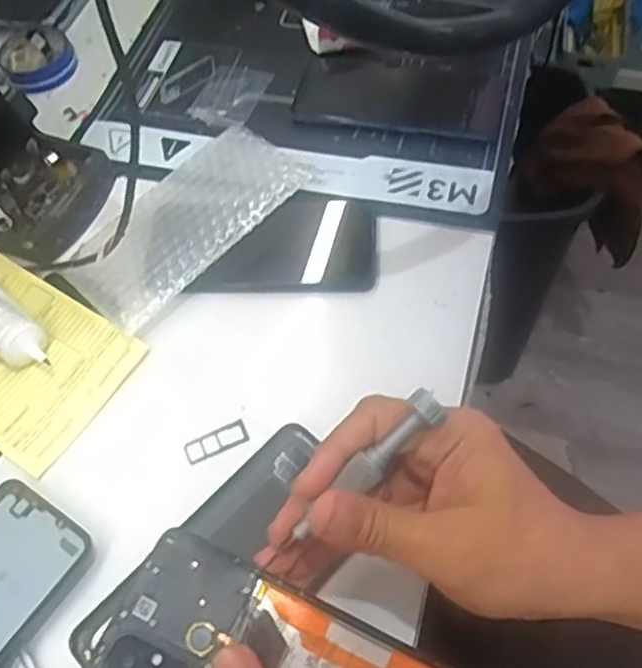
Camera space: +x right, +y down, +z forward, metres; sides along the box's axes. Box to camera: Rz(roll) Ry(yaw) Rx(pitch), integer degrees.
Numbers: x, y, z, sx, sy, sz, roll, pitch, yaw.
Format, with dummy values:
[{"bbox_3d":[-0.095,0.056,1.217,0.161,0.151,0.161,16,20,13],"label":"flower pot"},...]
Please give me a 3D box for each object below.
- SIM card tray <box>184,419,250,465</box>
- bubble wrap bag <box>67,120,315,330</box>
[{"bbox_3d":[-0.063,0.063,0.424,0.039,0.004,0.016,-22,60,-9],"label":"SIM card tray"},{"bbox_3d":[-0.095,-0.084,0.500,0.099,0.031,0.175,39,69,24],"label":"bubble wrap bag"}]

